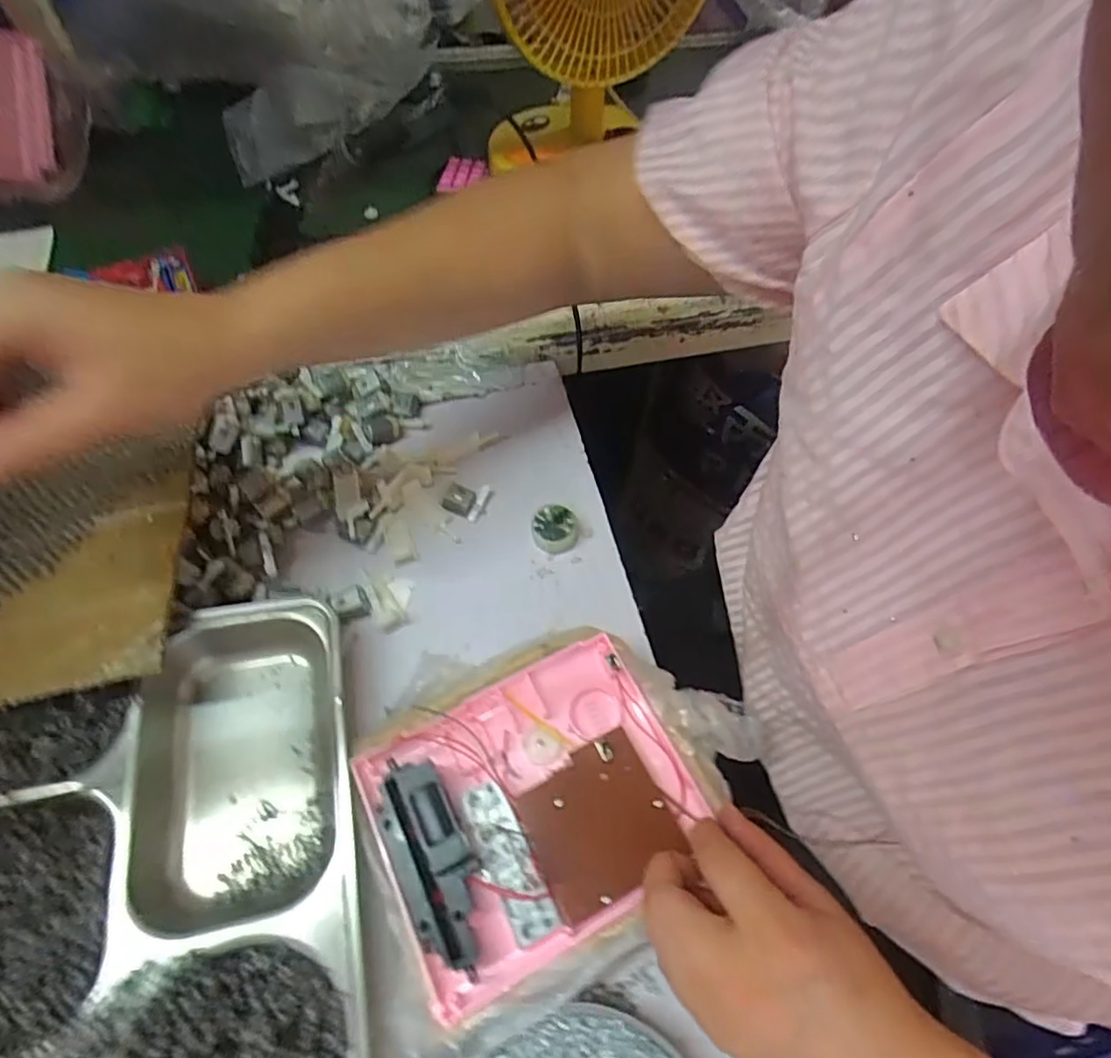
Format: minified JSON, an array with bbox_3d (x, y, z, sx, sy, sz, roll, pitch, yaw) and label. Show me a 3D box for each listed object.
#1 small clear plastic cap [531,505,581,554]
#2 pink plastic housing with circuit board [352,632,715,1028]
[{"bbox_3d":[-0.001,0.000,0.455,0.034,0.019,0.031,-7,59,-5],"label":"small clear plastic cap"},{"bbox_3d":[-0.010,0.141,0.325,0.163,0.039,0.139,-24,62,-15],"label":"pink plastic housing with circuit board"}]

